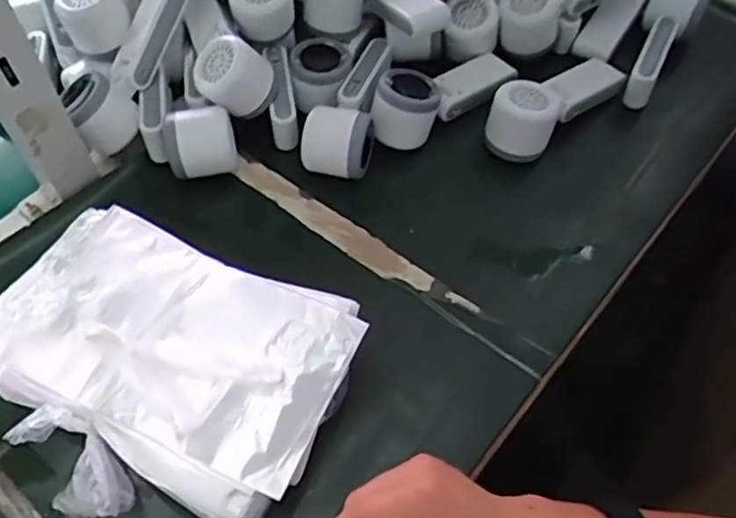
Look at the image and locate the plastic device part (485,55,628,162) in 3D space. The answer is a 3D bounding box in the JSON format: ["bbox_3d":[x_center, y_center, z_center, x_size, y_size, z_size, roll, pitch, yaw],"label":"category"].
[{"bbox_3d":[0.178,-0.145,0.623,0.160,0.063,0.055,-34,61,-21],"label":"plastic device part"}]

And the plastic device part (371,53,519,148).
[{"bbox_3d":[0.075,-0.157,0.639,0.161,0.056,0.061,-30,59,-33],"label":"plastic device part"}]

